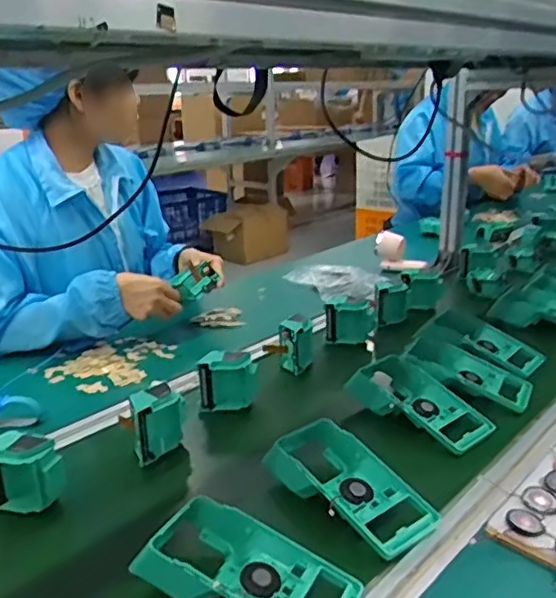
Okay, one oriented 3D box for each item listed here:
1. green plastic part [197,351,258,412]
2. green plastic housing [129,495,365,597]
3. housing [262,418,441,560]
[{"bbox_3d":[-0.067,0.119,0.843,0.081,0.085,0.045,-3,19,-5],"label":"green plastic part"},{"bbox_3d":[-0.026,0.225,0.524,0.179,0.047,0.093,8,21,26],"label":"green plastic housing"},{"bbox_3d":[0.072,0.194,0.648,0.096,0.055,0.185,-16,24,-38],"label":"housing"}]

